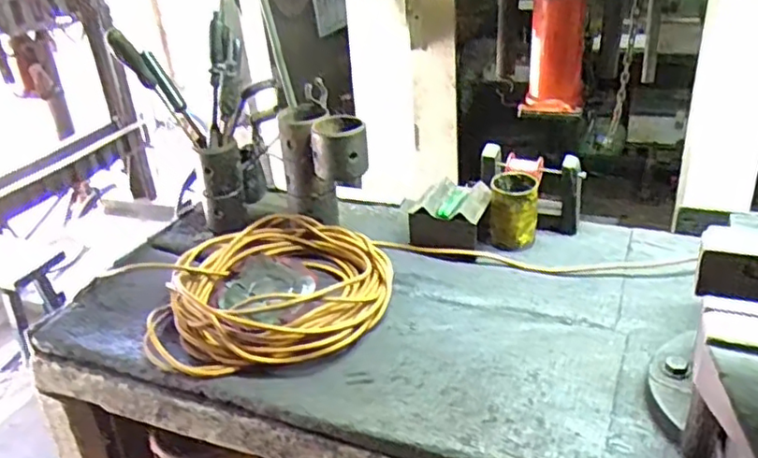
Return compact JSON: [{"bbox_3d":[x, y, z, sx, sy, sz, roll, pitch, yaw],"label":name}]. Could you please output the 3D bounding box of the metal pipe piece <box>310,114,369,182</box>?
[{"bbox_3d":[-0.064,-0.131,1.086,0.090,0.096,0.107,-6,29,-2],"label":"metal pipe piece"}]

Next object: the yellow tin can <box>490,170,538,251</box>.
[{"bbox_3d":[0.229,-0.026,1.110,0.074,0.122,0.074,-4,29,2],"label":"yellow tin can"}]

